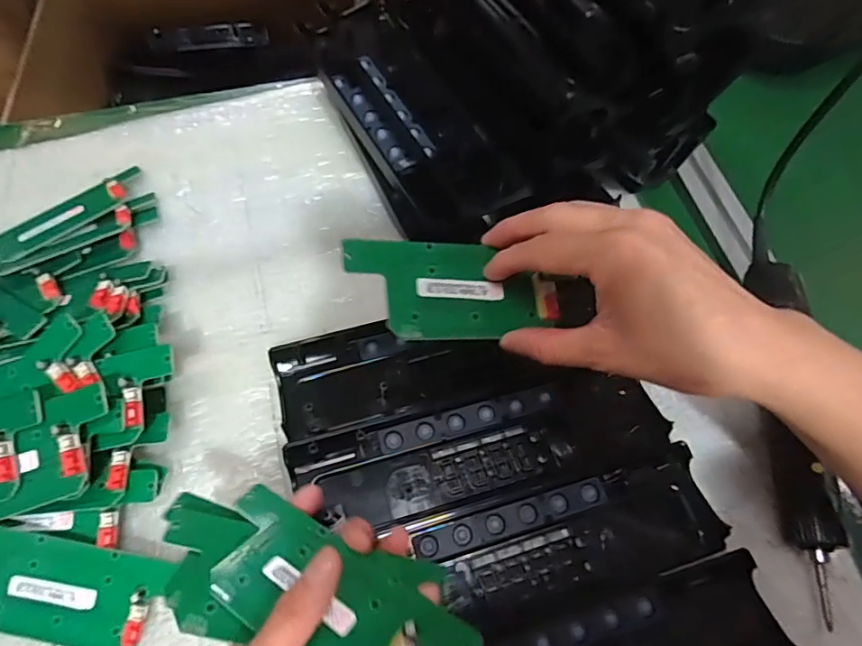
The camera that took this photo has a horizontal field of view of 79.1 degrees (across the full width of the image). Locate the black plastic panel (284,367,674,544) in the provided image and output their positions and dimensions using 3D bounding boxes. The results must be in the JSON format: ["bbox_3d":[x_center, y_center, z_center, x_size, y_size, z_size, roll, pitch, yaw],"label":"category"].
[{"bbox_3d":[0.035,0.082,0.345,0.239,0.014,0.075,-15,65,-10],"label":"black plastic panel"}]

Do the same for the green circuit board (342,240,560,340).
[{"bbox_3d":[0.013,-0.018,0.281,0.114,0.005,0.053,0,76,-16],"label":"green circuit board"}]

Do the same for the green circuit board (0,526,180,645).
[{"bbox_3d":[-0.216,0.153,0.298,0.124,0.010,0.053,11,79,2],"label":"green circuit board"}]

